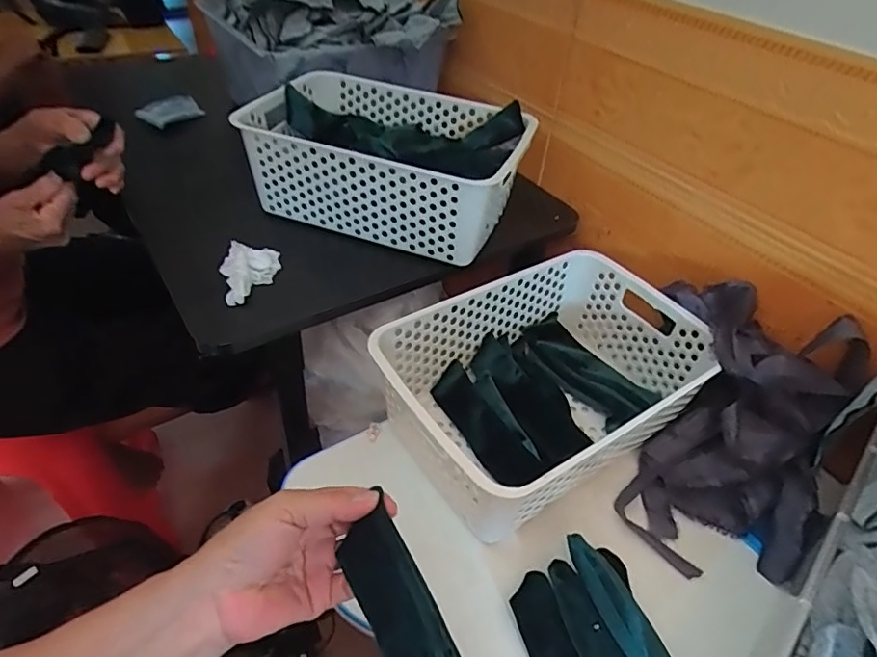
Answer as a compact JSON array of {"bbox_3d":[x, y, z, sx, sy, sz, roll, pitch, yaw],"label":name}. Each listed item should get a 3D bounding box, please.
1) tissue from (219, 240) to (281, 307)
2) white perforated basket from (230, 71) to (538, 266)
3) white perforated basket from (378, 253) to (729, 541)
[{"bbox_3d":[-0.195,-0.058,0.545,0.045,0.029,0.078,14,44,9],"label":"tissue"},{"bbox_3d":[-0.063,-0.214,0.657,0.316,0.097,0.224,18,45,13],"label":"white perforated basket"},{"bbox_3d":[0.107,0.050,0.537,0.309,0.104,0.204,-25,51,-28],"label":"white perforated basket"}]

